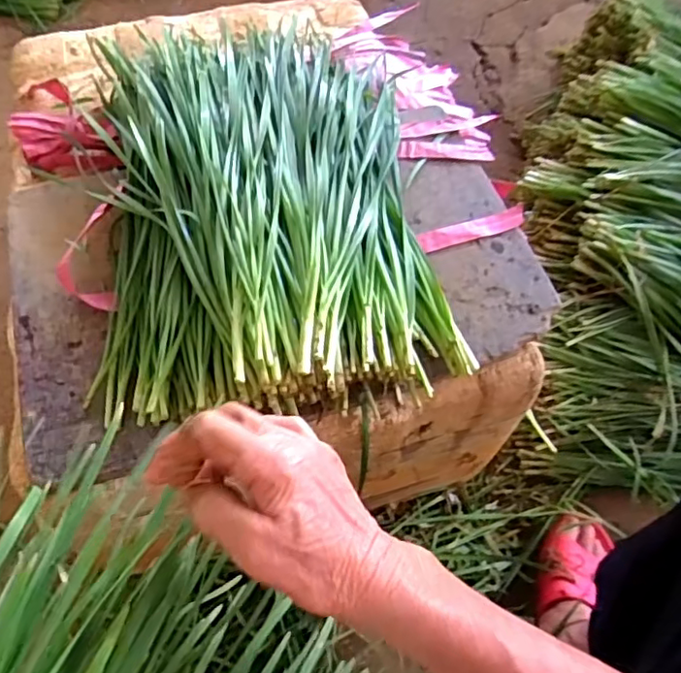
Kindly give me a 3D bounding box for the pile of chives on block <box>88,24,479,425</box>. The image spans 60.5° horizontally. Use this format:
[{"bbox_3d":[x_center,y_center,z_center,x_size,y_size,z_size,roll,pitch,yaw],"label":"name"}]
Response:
[{"bbox_3d":[-0.063,-0.138,0.489,0.263,0.083,0.409,-7,63,-5],"label":"pile of chives on block"}]

